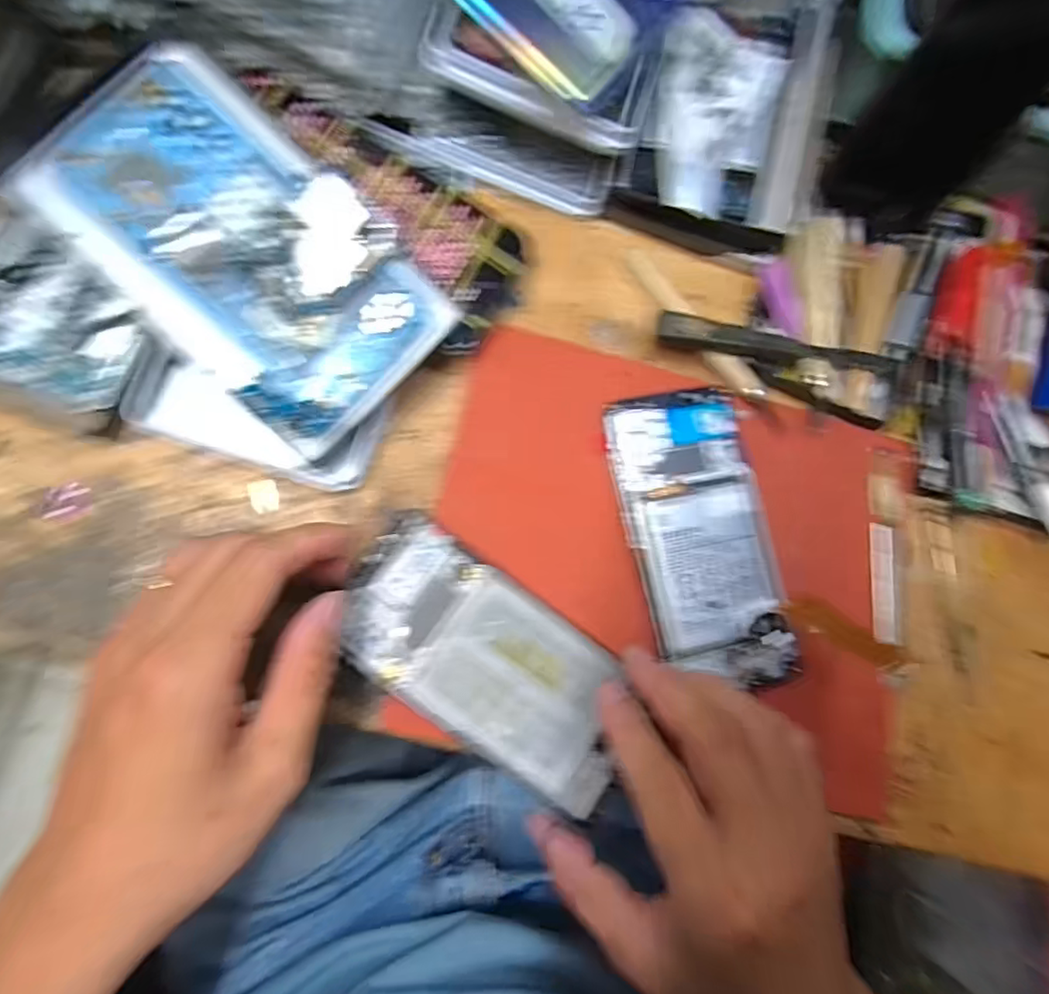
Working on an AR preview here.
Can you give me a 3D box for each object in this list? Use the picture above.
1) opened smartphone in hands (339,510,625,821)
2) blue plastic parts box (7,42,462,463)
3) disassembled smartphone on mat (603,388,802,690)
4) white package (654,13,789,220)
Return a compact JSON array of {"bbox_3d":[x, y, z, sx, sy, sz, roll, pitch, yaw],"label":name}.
[{"bbox_3d":[-0.015,0.074,0.273,0.146,0.005,0.070,35,77,-2],"label":"opened smartphone in hands"},{"bbox_3d":[-0.120,-0.107,0.259,0.170,0.021,0.098,42,76,-2],"label":"blue plastic parts box"},{"bbox_3d":[0.089,0.020,0.301,0.072,0.007,0.150,-10,81,-11],"label":"disassembled smartphone on mat"},{"bbox_3d":[0.096,-0.191,0.301,0.061,0.022,0.089,13,85,-9],"label":"white package"}]

